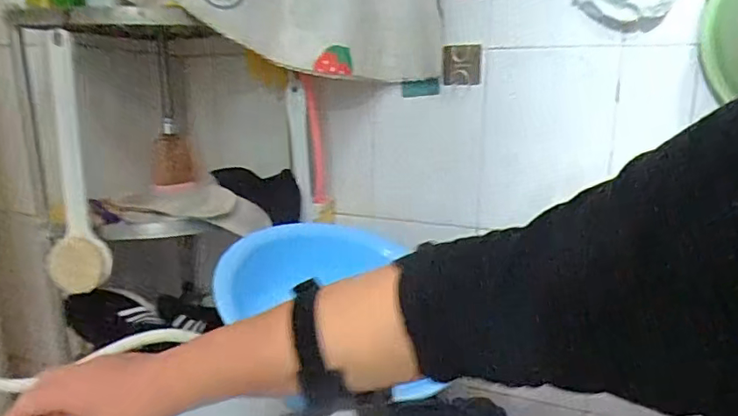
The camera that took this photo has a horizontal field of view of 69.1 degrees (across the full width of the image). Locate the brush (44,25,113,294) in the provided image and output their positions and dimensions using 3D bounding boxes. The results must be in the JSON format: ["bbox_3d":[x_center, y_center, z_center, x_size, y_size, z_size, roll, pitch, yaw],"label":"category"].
[{"bbox_3d":[-0.434,-0.059,0.778,0.077,0.356,0.060,-7,13,-34],"label":"brush"}]

